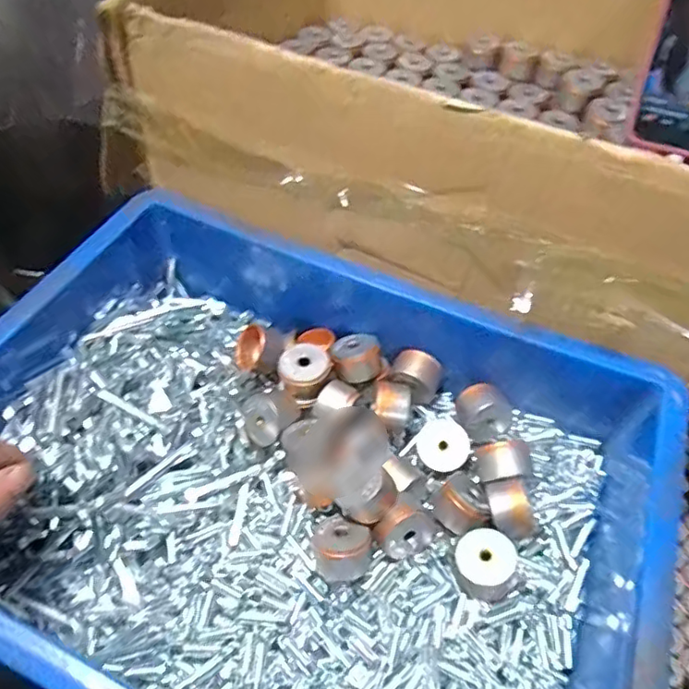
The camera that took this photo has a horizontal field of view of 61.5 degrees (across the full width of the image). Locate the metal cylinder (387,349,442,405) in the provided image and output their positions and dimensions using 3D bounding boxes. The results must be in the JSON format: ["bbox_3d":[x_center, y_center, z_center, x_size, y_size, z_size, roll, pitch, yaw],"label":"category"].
[{"bbox_3d":[0.051,0.025,0.423,0.033,0.030,0.030,34,56,22],"label":"metal cylinder"}]

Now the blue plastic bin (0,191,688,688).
[{"bbox_3d":[-0.018,0.089,0.349,0.413,0.102,0.298,20,52,12],"label":"blue plastic bin"}]

